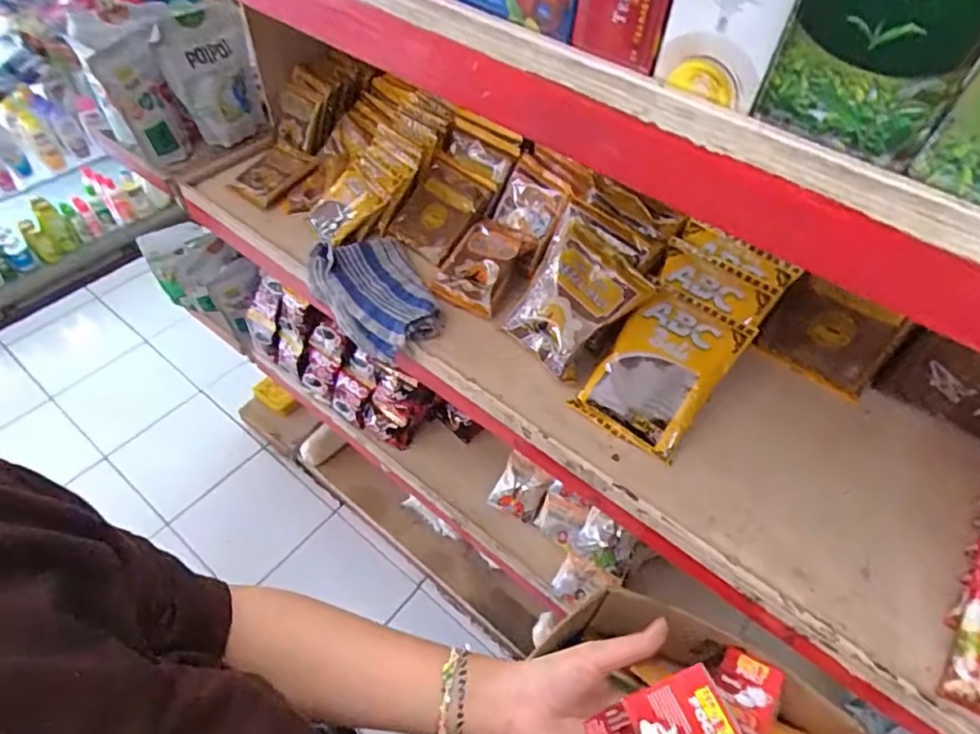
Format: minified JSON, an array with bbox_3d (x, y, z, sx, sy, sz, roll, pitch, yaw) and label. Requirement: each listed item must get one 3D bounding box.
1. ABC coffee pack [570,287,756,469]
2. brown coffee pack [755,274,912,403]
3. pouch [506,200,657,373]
[{"bbox_3d":[0.194,0.002,0.661,0.119,0.018,0.172,33,91,19],"label":"ABC coffee pack"},{"bbox_3d":[0.404,-0.038,0.696,0.134,0.113,0.041,28,54,18],"label":"brown coffee pack"},{"bbox_3d":[0.099,-0.085,0.706,0.163,0.040,0.140,-50,57,6],"label":"pouch"}]

